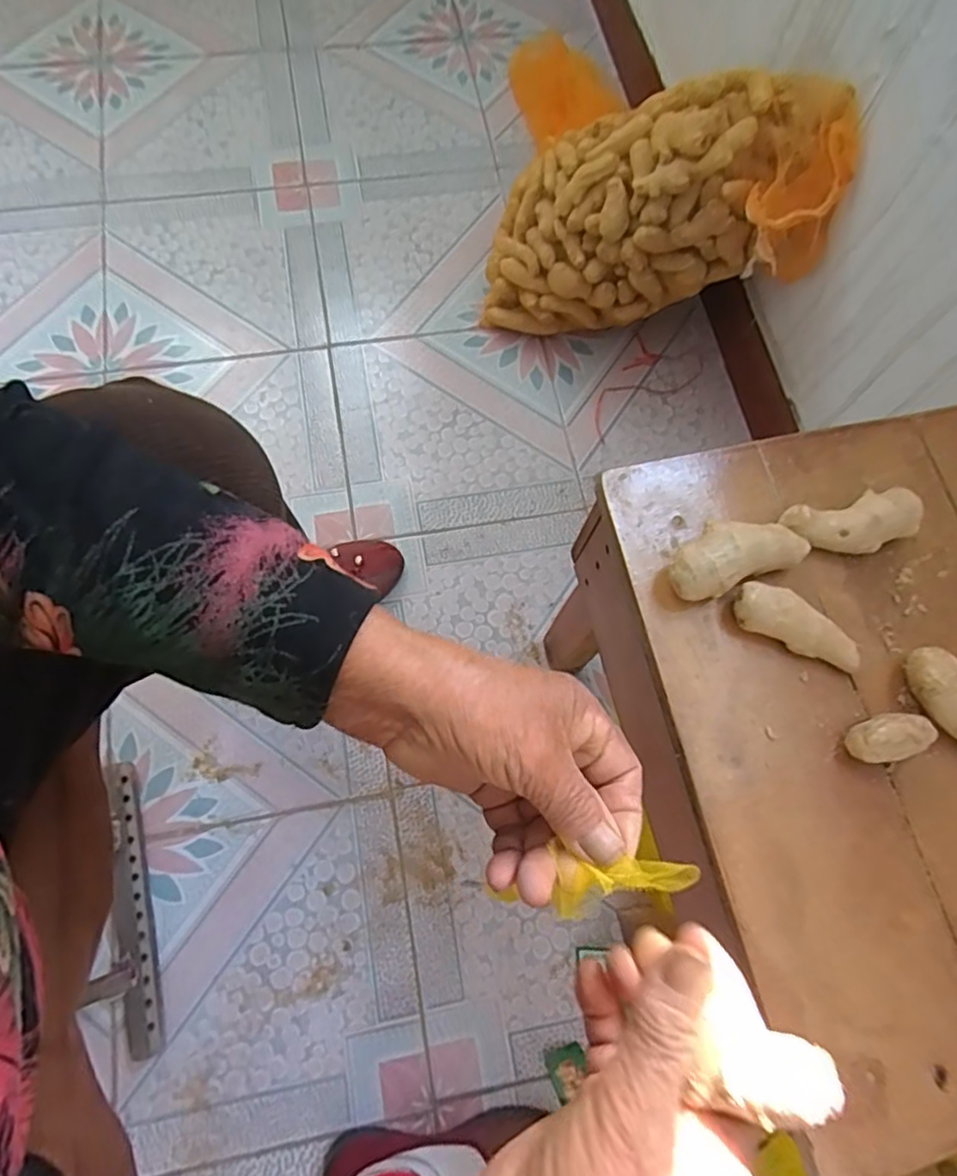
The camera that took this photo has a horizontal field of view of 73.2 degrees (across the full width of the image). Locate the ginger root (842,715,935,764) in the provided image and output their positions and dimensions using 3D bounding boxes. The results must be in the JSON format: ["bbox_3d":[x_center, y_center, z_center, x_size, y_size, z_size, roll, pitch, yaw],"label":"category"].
[{"bbox_3d":[0.232,0.085,0.366,0.043,0.025,0.024,-12,73,-7],"label":"ginger root"}]

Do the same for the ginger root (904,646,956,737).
[{"bbox_3d":[0.272,0.067,0.375,0.027,0.029,0.065,-26,75,-11],"label":"ginger root"}]

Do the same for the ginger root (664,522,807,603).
[{"bbox_3d":[0.153,-0.019,0.391,0.086,0.032,0.038,-20,74,-9],"label":"ginger root"}]

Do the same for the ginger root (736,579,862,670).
[{"bbox_3d":[0.189,0.023,0.382,0.077,0.029,0.025,23,72,5],"label":"ginger root"}]

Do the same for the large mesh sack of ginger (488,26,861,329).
[{"bbox_3d":[0.202,-0.449,0.801,0.462,0.178,0.184,-4,65,35],"label":"large mesh sack of ginger"}]

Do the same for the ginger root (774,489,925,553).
[{"bbox_3d":[0.234,-0.039,0.407,0.082,0.027,0.035,-13,73,-7],"label":"ginger root"}]

